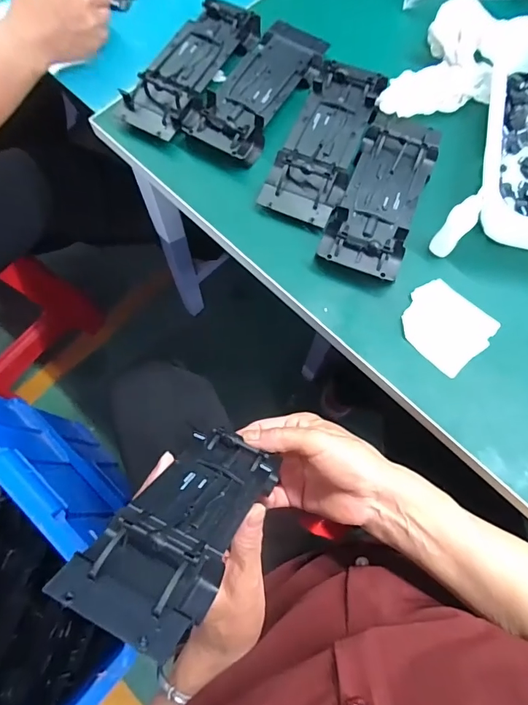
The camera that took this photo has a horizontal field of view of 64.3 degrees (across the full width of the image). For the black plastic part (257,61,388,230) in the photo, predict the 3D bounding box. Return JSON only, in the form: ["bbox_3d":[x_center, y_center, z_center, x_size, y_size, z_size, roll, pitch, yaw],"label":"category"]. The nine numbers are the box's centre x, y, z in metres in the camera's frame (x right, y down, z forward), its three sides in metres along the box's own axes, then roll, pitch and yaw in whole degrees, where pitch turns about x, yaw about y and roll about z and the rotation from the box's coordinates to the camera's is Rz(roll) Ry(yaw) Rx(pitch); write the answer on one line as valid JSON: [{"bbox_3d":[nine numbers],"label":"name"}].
[{"bbox_3d":[0.062,-0.218,0.429,0.077,0.020,0.182,21,77,4],"label":"black plastic part"}]

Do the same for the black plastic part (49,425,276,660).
[{"bbox_3d":[-0.046,0.105,0.277,0.071,0.173,0.022,34,115,7],"label":"black plastic part"}]

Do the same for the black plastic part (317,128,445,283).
[{"bbox_3d":[0.118,-0.157,0.410,0.077,0.024,0.183,22,74,4],"label":"black plastic part"}]

